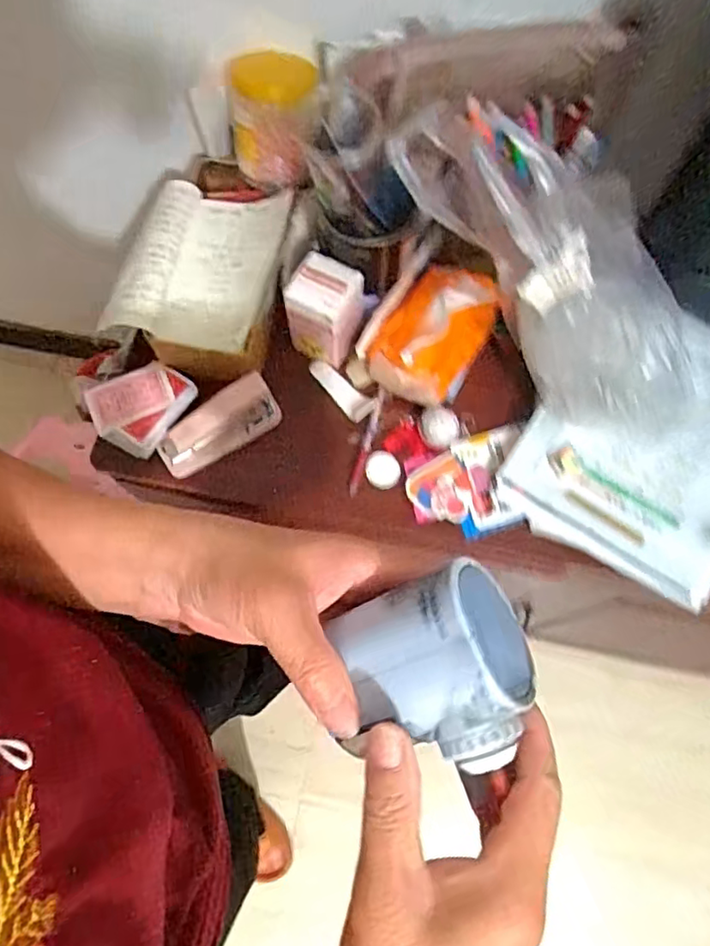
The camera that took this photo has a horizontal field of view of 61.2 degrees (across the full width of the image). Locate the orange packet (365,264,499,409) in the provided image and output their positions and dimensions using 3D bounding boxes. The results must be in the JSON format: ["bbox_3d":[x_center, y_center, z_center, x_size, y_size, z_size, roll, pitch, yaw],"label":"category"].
[{"bbox_3d":[0.075,-0.143,0.601,0.095,0.096,0.137,35,77,11],"label":"orange packet"}]

